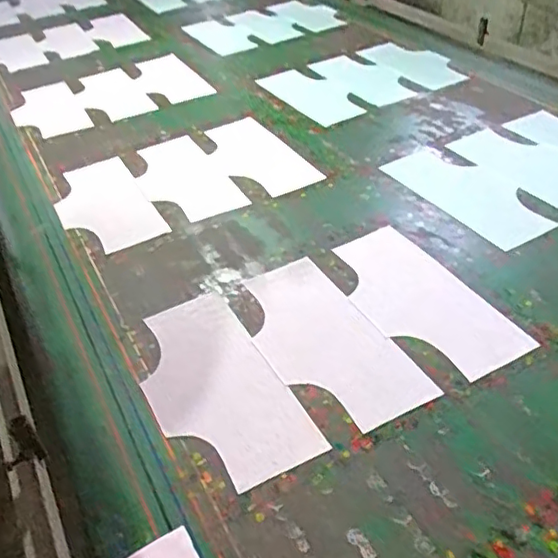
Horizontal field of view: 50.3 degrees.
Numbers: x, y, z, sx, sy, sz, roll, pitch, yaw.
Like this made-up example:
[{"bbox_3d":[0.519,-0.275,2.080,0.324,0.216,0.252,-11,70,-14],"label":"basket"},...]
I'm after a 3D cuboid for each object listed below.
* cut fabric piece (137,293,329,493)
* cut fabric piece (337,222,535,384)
[{"bbox_3d":[-0.086,0.124,0.737,0.150,0.009,0.308,-20,37,-19],"label":"cut fabric piece"},{"bbox_3d":[0.181,0.022,0.821,0.147,0.010,0.306,-22,39,-14],"label":"cut fabric piece"}]

